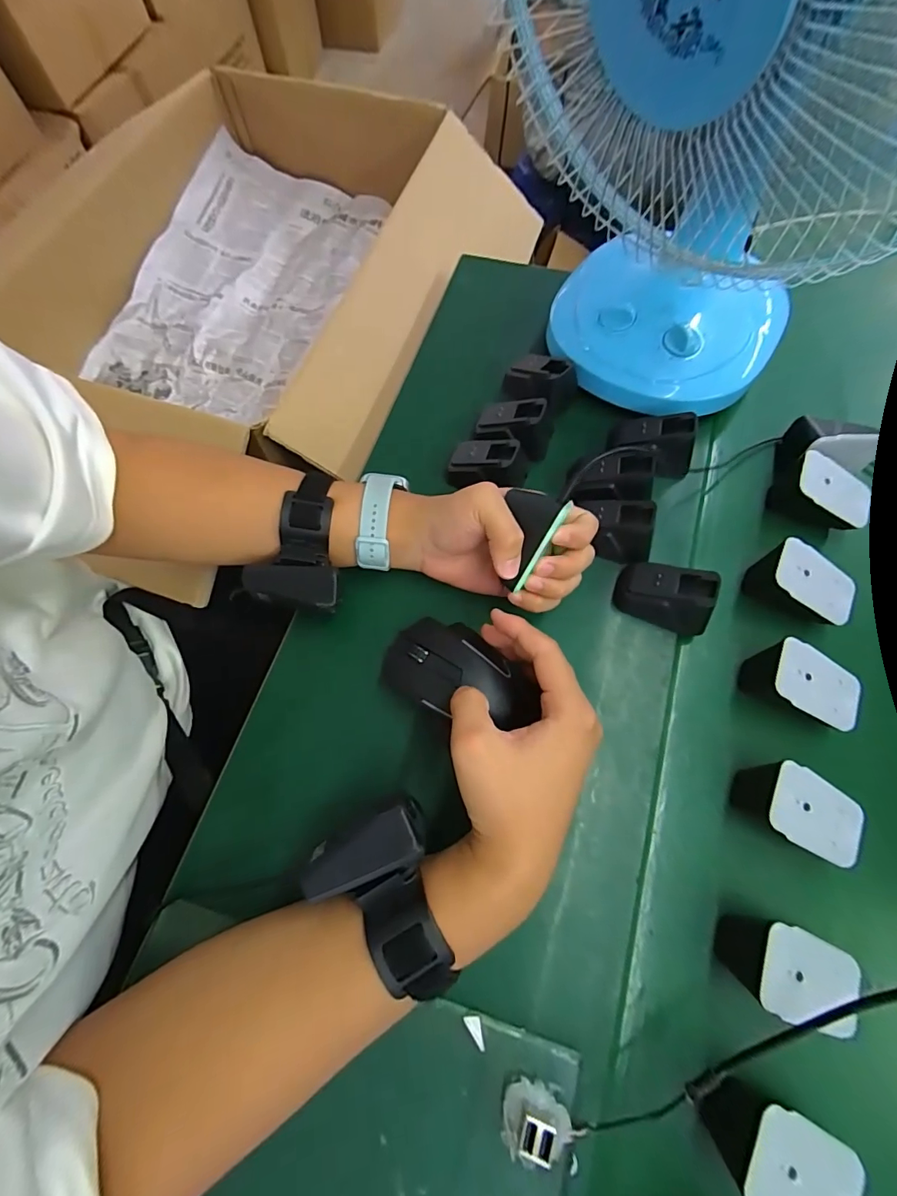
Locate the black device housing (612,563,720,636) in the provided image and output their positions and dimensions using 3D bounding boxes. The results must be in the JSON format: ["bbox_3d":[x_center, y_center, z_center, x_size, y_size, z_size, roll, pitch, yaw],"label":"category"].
[{"bbox_3d":[0.164,-0.003,0.344,0.066,0.043,0.038,19,71,8],"label":"black device housing"}]

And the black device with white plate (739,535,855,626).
[{"bbox_3d":[0.273,-0.009,0.351,0.069,0.043,0.052,20,71,8],"label":"black device with white plate"}]

